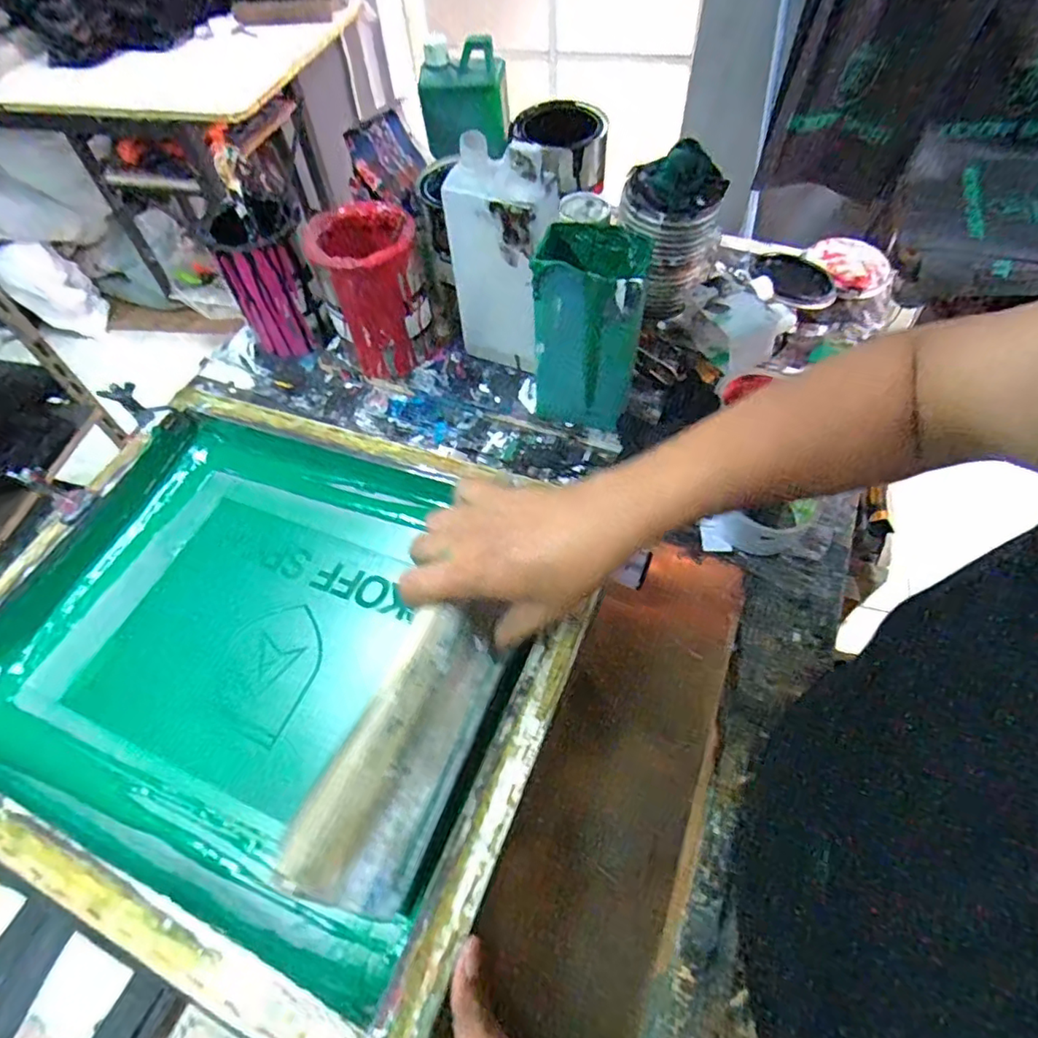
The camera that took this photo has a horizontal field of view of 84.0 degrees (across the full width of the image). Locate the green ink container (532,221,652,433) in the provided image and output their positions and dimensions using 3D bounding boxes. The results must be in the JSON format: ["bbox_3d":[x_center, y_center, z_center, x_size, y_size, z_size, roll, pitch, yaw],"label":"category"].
[{"bbox_3d":[0.066,-0.168,0.547,0.090,0.195,0.072,12,60,10],"label":"green ink container"}]

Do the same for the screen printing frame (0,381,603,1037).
[{"bbox_3d":[-0.195,0.096,0.463,0.461,0.067,0.387,13,59,21],"label":"screen printing frame"}]

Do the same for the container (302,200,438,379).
[{"bbox_3d":[-0.151,-0.242,0.616,0.101,0.134,0.107,-15,58,-6],"label":"container"}]

